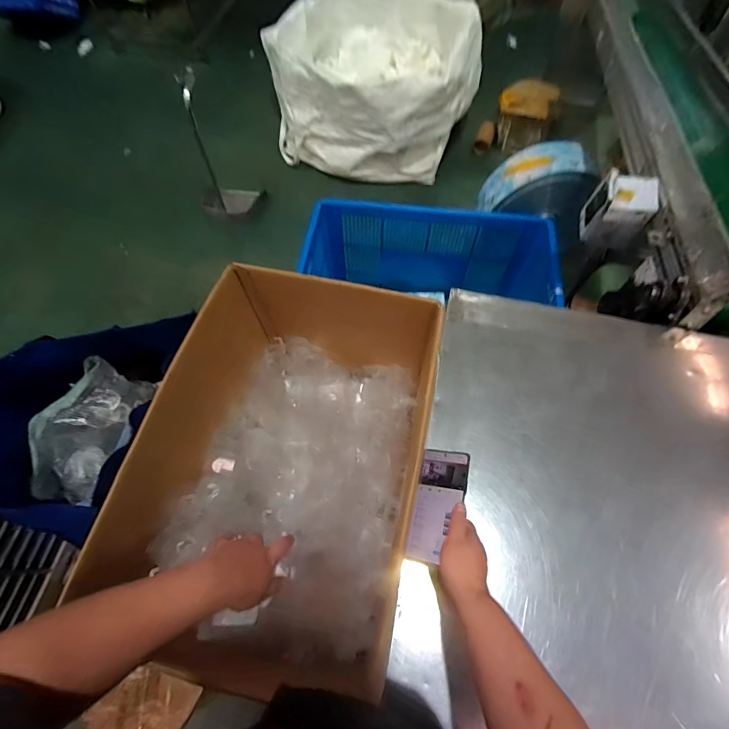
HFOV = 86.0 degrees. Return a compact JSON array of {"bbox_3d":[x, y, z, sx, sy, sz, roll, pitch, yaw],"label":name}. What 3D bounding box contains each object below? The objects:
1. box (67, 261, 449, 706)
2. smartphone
[{"bbox_3d":[-0.136,0.141,0.673,0.376,0.279,0.580,9,64,6],"label":"box"},{"bbox_3d":[0.109,0.205,0.577,0.069,0.010,0.161,0,61,34],"label":"smartphone"}]

